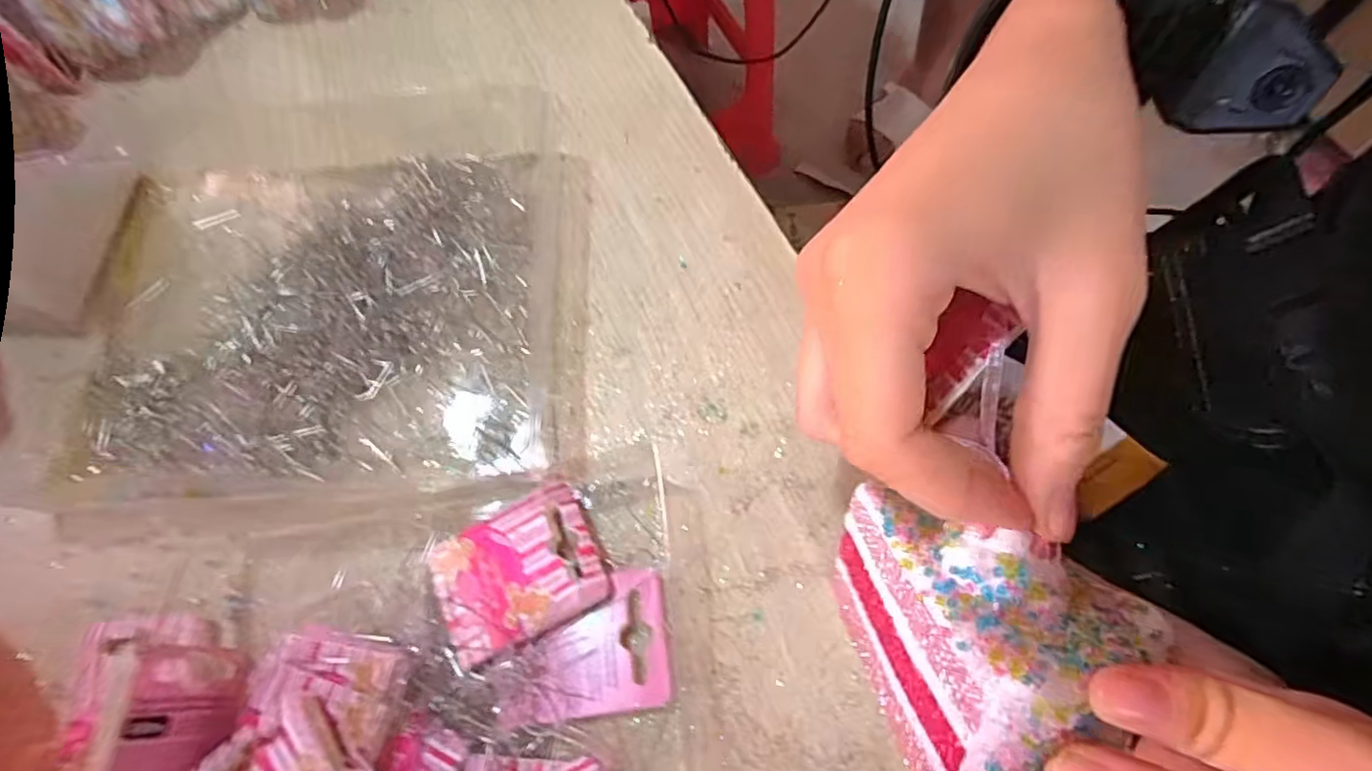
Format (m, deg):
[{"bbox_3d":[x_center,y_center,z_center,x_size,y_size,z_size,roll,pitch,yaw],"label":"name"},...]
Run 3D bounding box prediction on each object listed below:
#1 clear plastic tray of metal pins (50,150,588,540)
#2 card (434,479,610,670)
[{"bbox_3d":[-0.147,-0.027,0.263,0.205,0.015,0.168,-3,70,1],"label":"clear plastic tray of metal pins"},{"bbox_3d":[-0.059,0.066,0.221,0.057,0.007,0.046,-28,62,-1],"label":"card"}]

